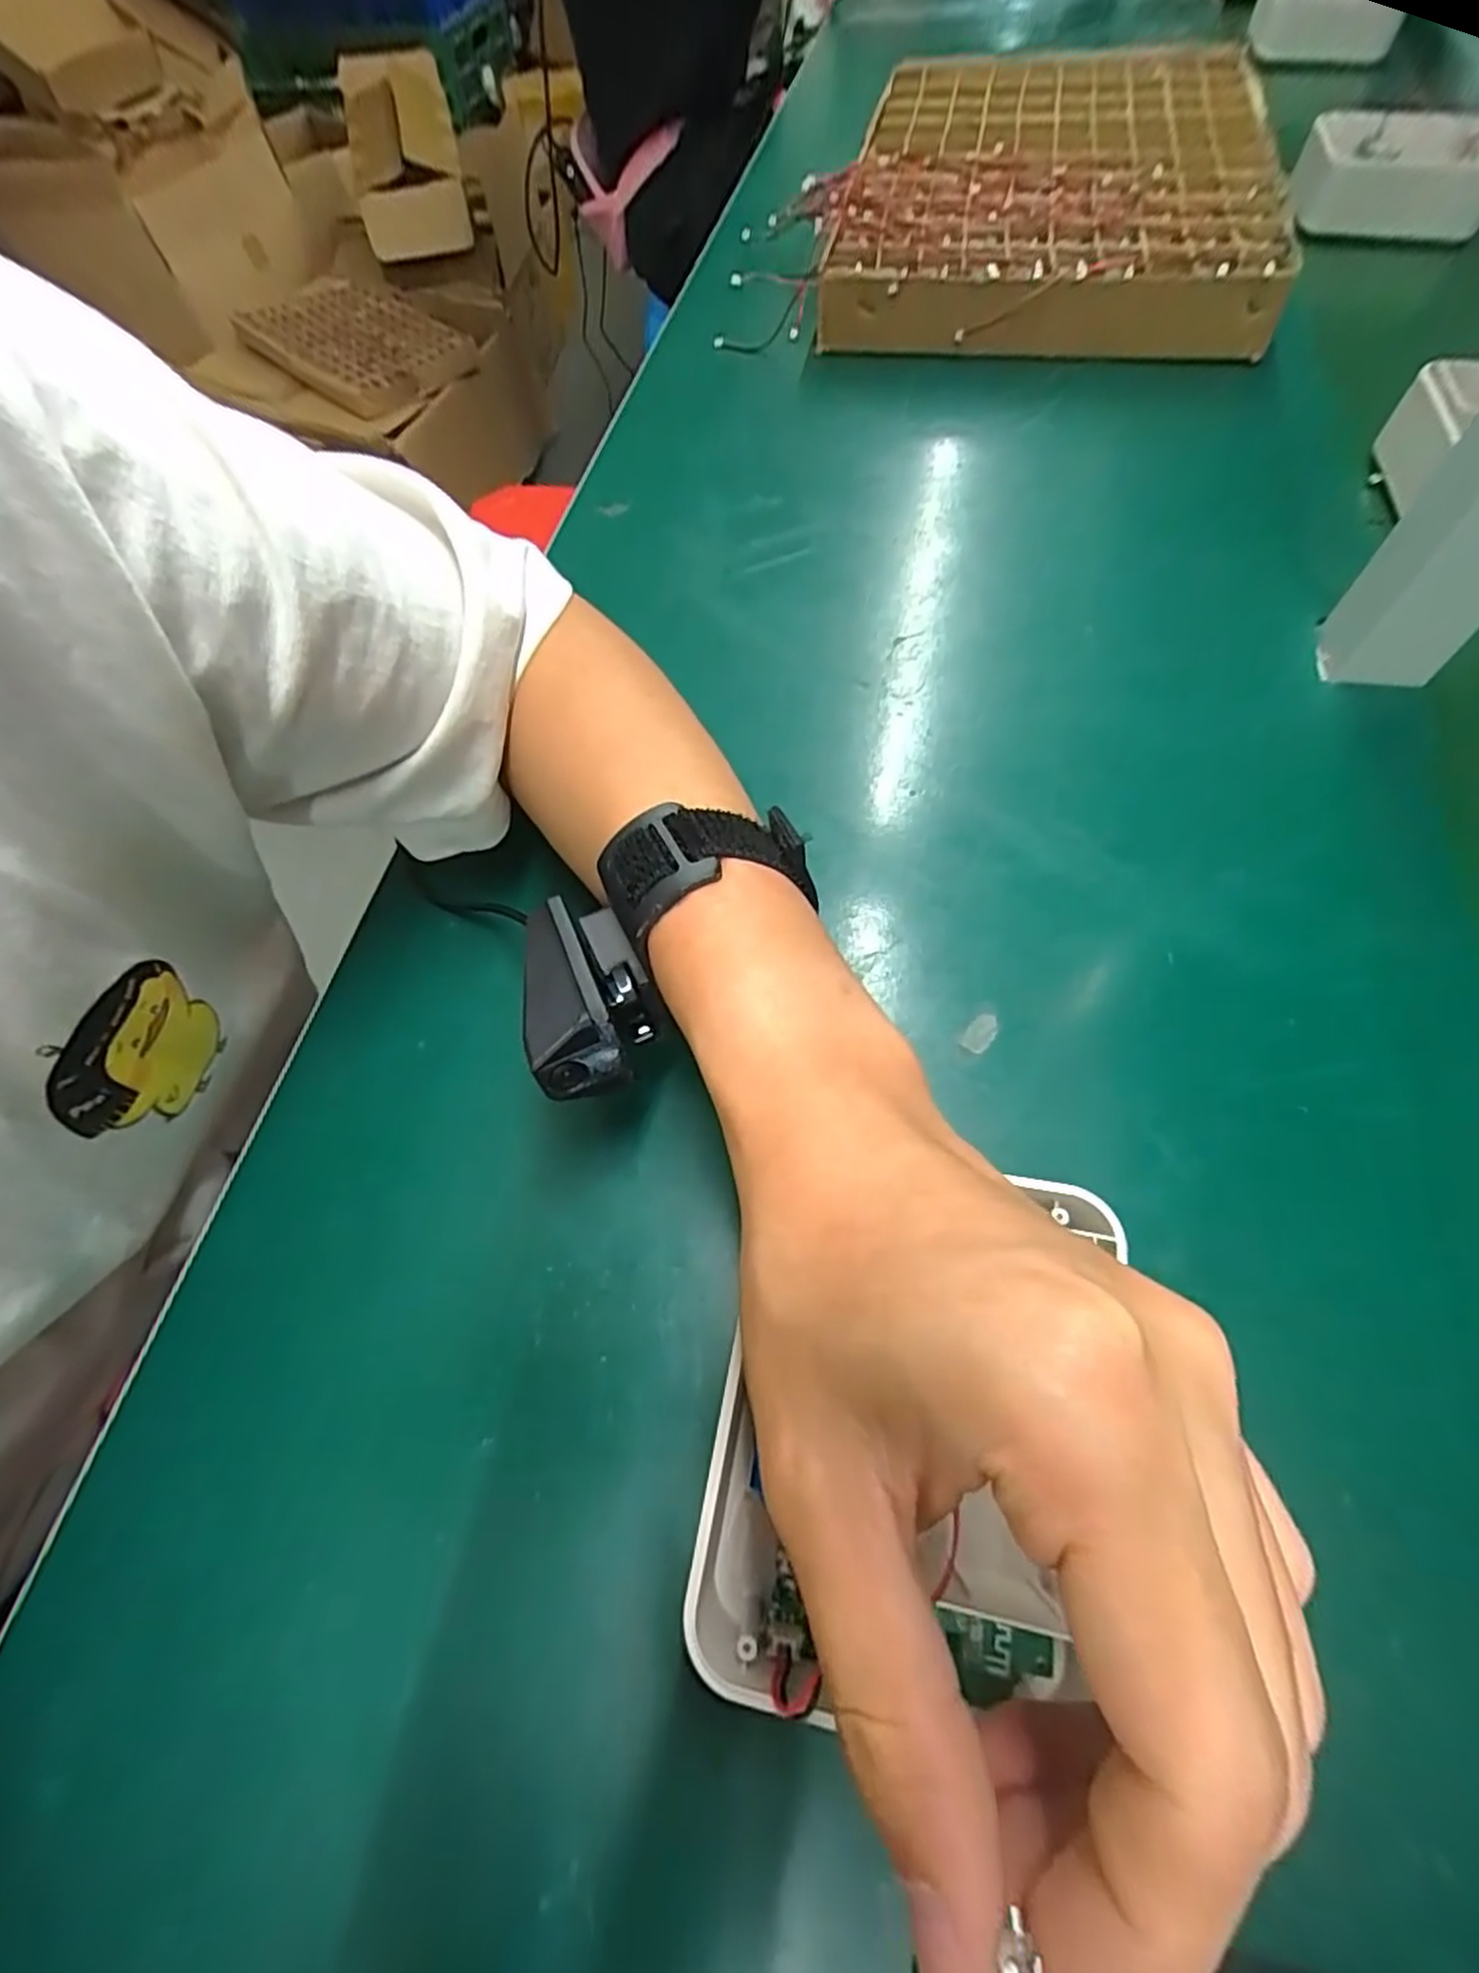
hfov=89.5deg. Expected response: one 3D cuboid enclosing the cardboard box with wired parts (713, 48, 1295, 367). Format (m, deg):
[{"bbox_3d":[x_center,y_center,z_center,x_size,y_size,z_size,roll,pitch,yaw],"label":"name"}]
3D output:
[{"bbox_3d":[0.201,-0.600,0.565,0.357,0.049,0.397,10,64,9],"label":"cardboard box with wired parts"}]

